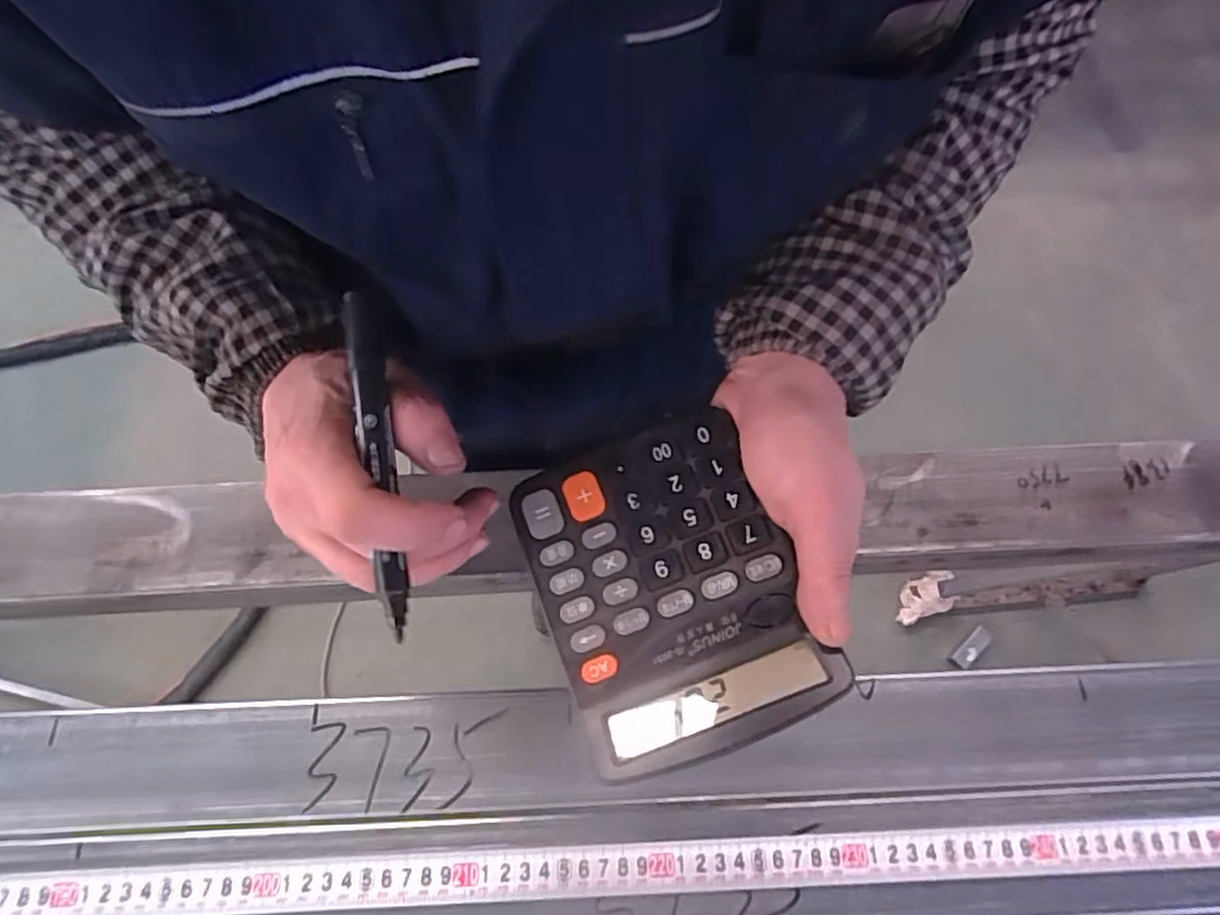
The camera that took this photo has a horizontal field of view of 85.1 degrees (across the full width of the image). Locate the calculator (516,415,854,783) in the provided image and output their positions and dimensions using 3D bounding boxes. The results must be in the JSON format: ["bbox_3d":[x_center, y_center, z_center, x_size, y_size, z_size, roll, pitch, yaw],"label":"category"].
[{"bbox_3d":[0.024,0.059,0.303,0.108,0.026,0.144,-20,70,-9],"label":"calculator"}]

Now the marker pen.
[{"bbox_3d":[-0.094,0.001,0.271,0.012,0.008,0.141,-8,85,-5],"label":"marker pen"}]

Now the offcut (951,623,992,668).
[{"bbox_3d":[0.676,0.353,1.242,0.030,0.017,0.089,40,87,13],"label":"offcut"}]

